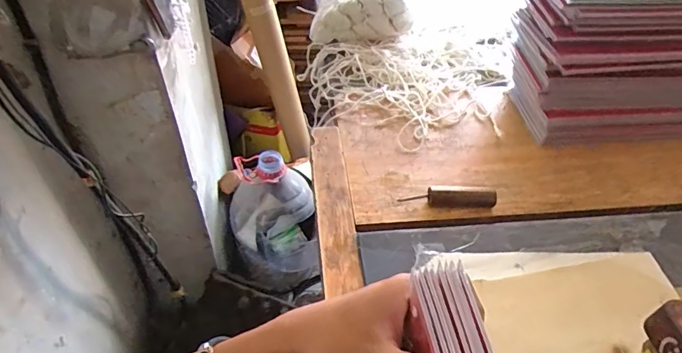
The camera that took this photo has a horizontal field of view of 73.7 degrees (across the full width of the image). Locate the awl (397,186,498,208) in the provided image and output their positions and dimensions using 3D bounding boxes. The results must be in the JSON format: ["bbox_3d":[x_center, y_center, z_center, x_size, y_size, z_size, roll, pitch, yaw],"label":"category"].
[{"bbox_3d":[0.108,0.021,0.456,0.092,0.018,0.018,3,45,1],"label":"awl"}]

